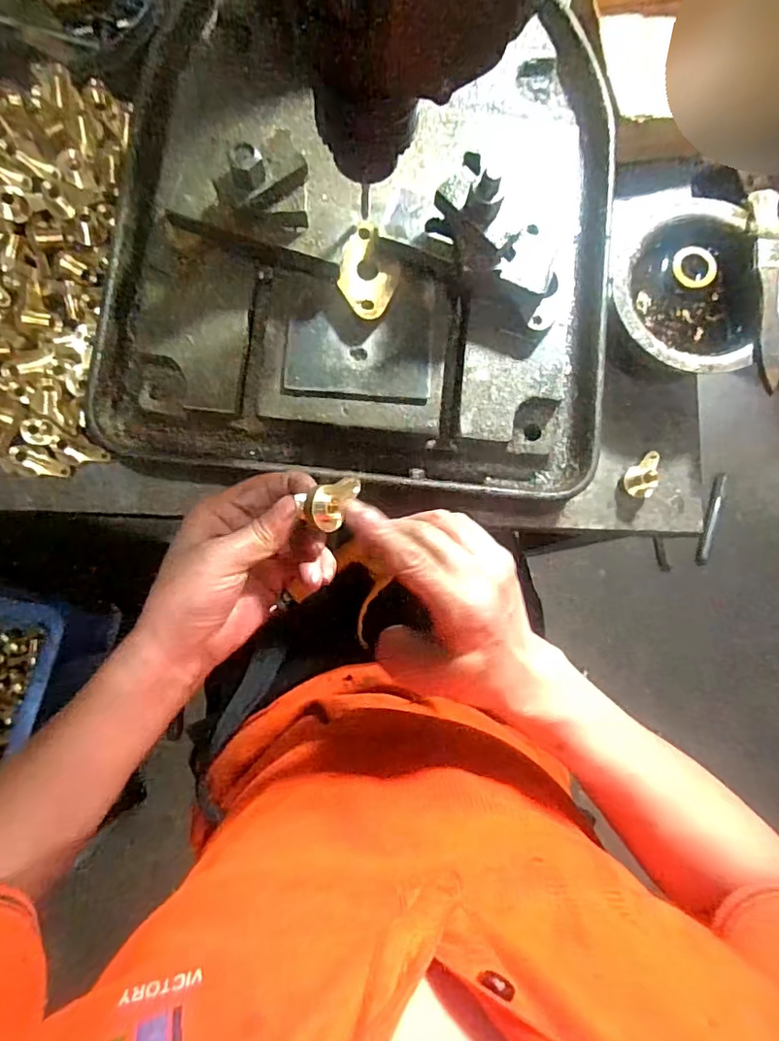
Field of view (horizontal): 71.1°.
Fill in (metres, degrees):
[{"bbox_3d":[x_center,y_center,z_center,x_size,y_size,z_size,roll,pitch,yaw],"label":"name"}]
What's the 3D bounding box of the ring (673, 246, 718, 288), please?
[{"bbox_3d":[0.238,-0.197,0.424,0.033,0.004,0.030,4,108,11],"label":"ring"}]

